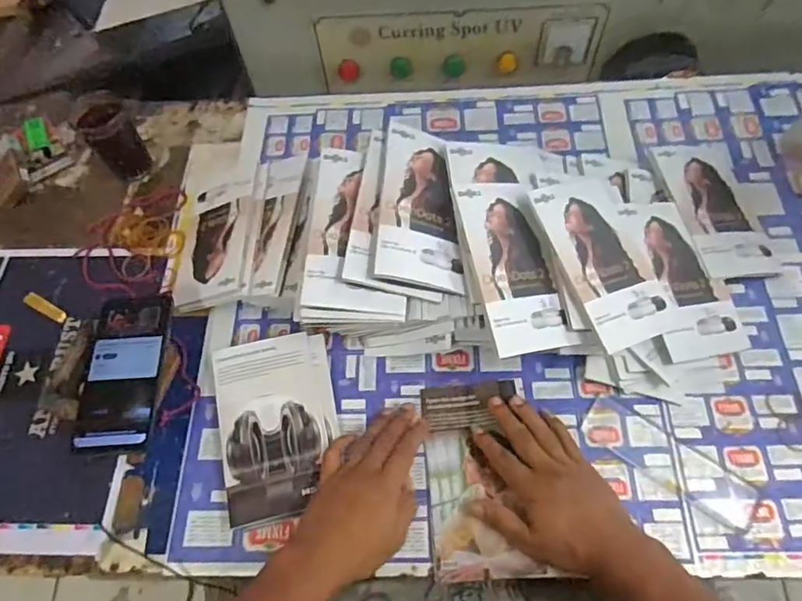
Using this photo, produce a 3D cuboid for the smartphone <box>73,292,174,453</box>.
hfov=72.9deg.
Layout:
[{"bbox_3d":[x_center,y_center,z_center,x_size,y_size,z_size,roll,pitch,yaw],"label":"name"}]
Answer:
[{"bbox_3d":[-0.276,0.068,0.541,0.079,0.016,0.163,-5,62,2],"label":"smartphone"}]

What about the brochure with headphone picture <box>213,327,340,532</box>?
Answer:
[{"bbox_3d":[-0.122,0.119,0.541,0.114,0.008,0.176,-11,62,-9],"label":"brochure with headphone picture"}]

